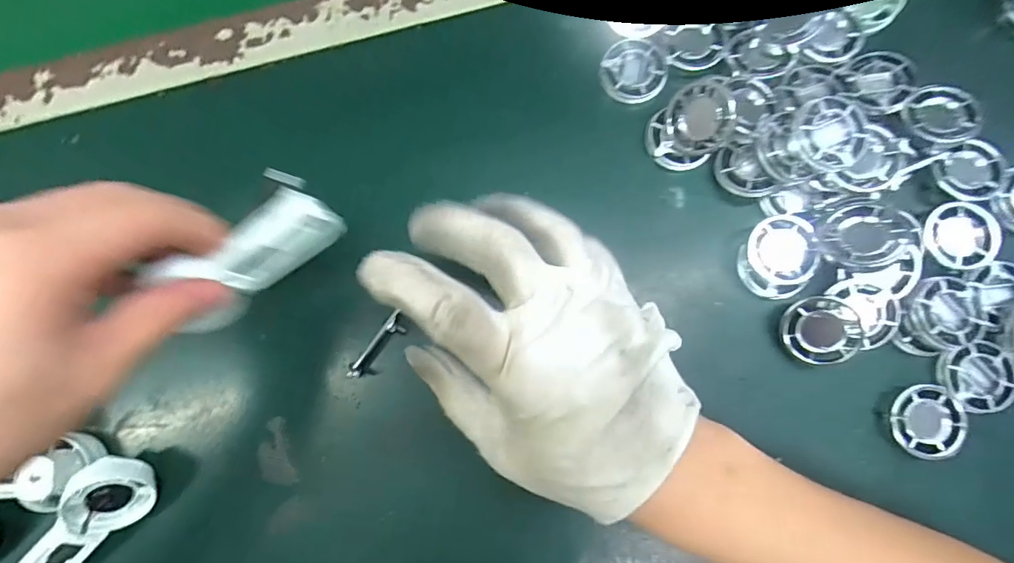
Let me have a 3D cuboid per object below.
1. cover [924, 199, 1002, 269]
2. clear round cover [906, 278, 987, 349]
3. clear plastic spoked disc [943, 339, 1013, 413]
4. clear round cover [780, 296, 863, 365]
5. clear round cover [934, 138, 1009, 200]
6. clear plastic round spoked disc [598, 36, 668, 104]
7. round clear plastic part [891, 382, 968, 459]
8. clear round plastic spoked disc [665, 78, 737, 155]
[{"bbox_3d":[0.256,-0.026,0.286,0.034,0.008,0.038,-13,81,-1],"label":"cover"},{"bbox_3d":[0.238,0.017,0.278,0.035,0.011,0.037,0,81,1],"label":"clear round cover"},{"bbox_3d":[0.259,0.052,0.278,0.038,0.008,0.038,0,81,1],"label":"clear plastic spoked disc"},{"bbox_3d":[0.170,0.027,0.278,0.037,0.014,0.036,0,83,2],"label":"clear round cover"},{"bbox_3d":[0.266,-0.063,0.290,0.035,0.009,0.034,0,81,1],"label":"clear round cover"},{"bbox_3d":[0.076,-0.127,0.306,0.038,0.005,0.038,0,82,1],"label":"clear plastic round spoked disc"},{"bbox_3d":[0.227,0.076,0.275,0.036,0.009,0.038,0,81,1],"label":"round clear plastic part"},{"bbox_3d":[0.110,-0.091,0.287,0.038,0.015,0.037,7,101,39],"label":"clear round plastic spoked disc"}]

